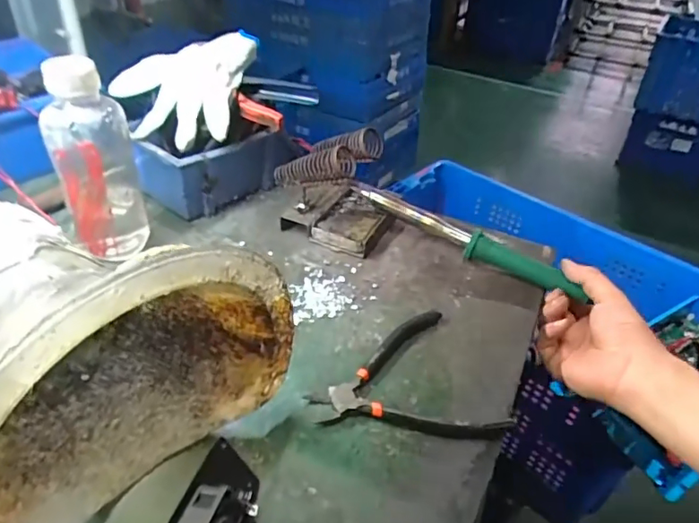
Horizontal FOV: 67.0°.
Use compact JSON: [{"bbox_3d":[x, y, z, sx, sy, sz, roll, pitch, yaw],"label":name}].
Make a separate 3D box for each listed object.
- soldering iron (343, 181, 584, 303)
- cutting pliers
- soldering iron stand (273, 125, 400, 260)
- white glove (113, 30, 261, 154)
[{"bbox_3d":[0.114,-0.027,0.557,0.263,0.027,0.021,29,43,18],"label":"soldering iron"},{"bbox_3d":[0.037,0.098,0.408,0.132,0.012,0.119,-11,40,-19],"label":"cutting pliers"},{"bbox_3d":[-0.011,-0.087,0.569,0.119,0.094,0.114,19,40,18],"label":"soldering iron stand"},{"bbox_3d":[-0.180,-0.187,0.572,0.147,0.040,0.142,5,66,12],"label":"white glove"}]

